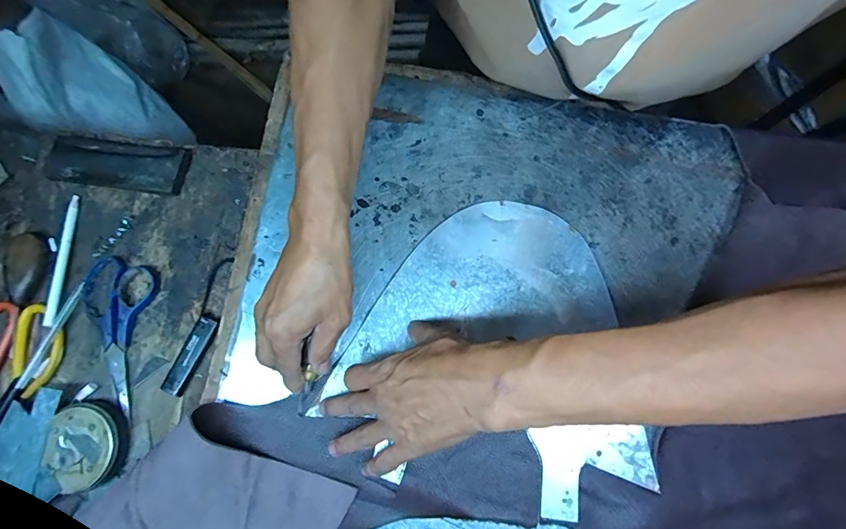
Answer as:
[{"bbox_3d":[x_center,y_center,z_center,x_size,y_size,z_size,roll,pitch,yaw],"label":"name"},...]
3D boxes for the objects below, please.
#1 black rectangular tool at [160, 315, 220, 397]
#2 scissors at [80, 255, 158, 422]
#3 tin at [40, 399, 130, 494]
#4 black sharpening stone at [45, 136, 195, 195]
[{"bbox_3d":[-0.234,0.090,0.420,0.023,0.008,0.082,22,75,6],"label":"black rectangular tool"},{"bbox_3d":[-0.317,0.067,0.422,0.070,0.016,0.149,4,74,1],"label":"scissors"},{"bbox_3d":[-0.312,0.170,0.392,0.071,0.023,0.072,0,74,0],"label":"tin"},{"bbox_3d":[-0.342,-0.114,0.467,0.160,0.019,0.058,9,74,2],"label":"black sharpening stone"}]

